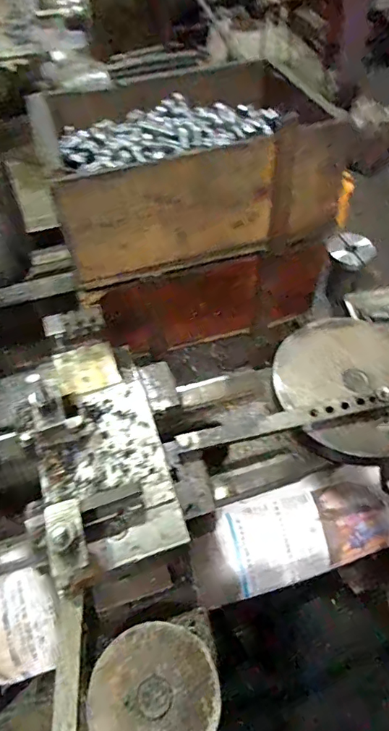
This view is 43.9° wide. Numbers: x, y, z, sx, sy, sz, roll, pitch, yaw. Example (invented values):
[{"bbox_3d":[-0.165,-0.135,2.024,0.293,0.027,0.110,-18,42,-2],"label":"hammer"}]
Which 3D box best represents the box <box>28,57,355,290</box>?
[{"bbox_3d":[-0.011,-0.256,0.634,0.343,0.138,0.207,-16,54,-10],"label":"box"}]

